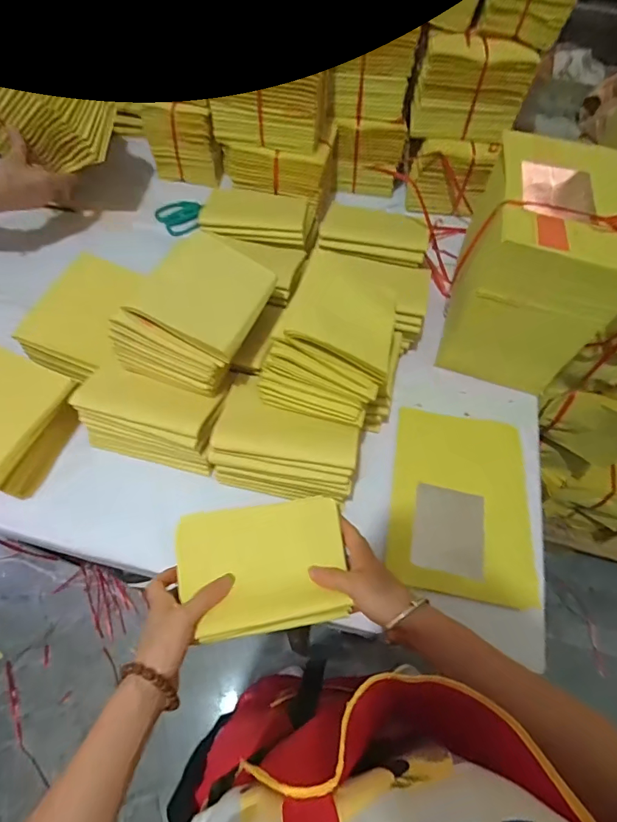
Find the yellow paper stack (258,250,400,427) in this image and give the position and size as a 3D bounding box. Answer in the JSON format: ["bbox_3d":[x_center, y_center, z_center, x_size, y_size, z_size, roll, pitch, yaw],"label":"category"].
[{"bbox_3d":[0.036,-0.094,0.495,0.139,0.088,0.190,13,60,4],"label":"yellow paper stack"}]

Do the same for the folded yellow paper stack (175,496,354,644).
[{"bbox_3d":[-0.047,0.169,0.467,0.174,0.034,0.130,-8,61,-8],"label":"folded yellow paper stack"}]

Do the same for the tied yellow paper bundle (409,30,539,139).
[{"bbox_3d":[0.262,-0.529,0.694,0.174,0.129,0.060,13,60,4],"label":"tied yellow paper bundle"}]

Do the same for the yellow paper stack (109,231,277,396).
[{"bbox_3d":[-0.125,-0.116,0.492,0.134,0.078,0.165,21,61,8],"label":"yellow paper stack"}]

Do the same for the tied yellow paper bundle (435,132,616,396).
[{"bbox_3d":[0.303,-0.197,0.584,0.167,0.228,0.229,18,60,6],"label":"tied yellow paper bundle"}]

